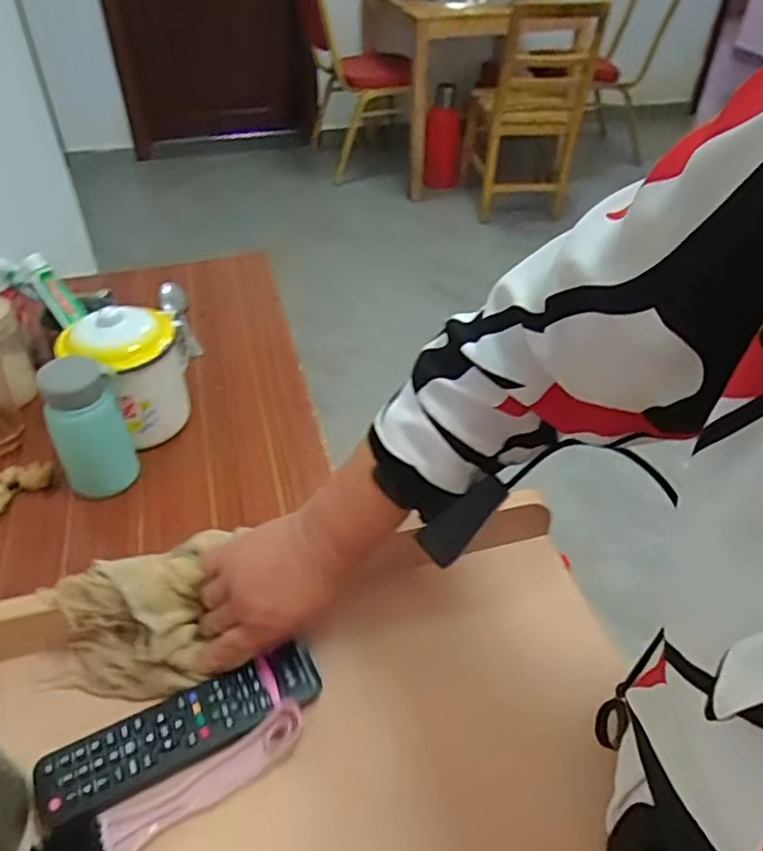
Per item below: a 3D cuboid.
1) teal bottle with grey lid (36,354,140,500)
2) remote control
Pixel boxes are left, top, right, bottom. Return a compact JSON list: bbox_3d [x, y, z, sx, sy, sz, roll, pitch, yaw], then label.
[{"bbox_3d":[-0.304,0.010,0.688,0.057,0.165,0.075,-9,43,-11],"label":"teal bottle with grey lid"},{"bbox_3d":[-0.139,0.212,0.465,0.194,0.015,0.050,-20,47,-23],"label":"remote control"}]

